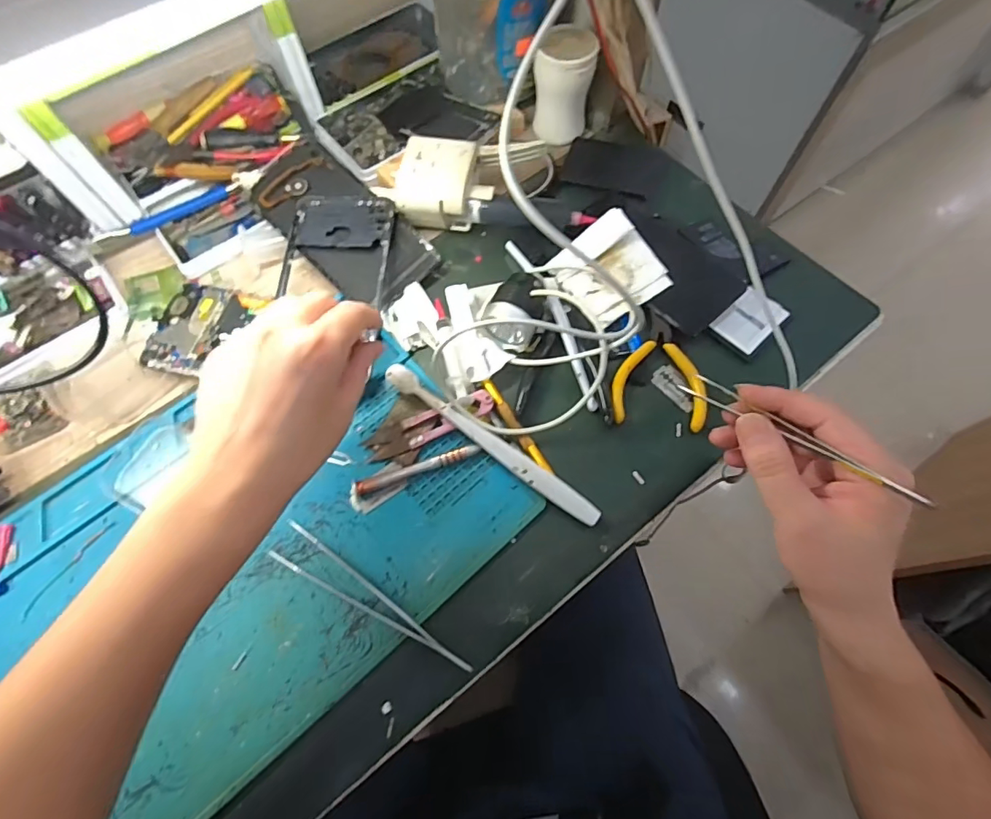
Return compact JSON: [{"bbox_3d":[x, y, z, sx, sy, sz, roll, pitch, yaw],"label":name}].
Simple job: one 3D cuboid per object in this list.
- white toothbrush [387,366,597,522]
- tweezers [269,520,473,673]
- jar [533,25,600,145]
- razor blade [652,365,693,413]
[{"bbox_3d":[-0.005,0.024,0.366,0.183,0.017,0.016,34,71,15],"label":"white toothbrush"},{"bbox_3d":[-0.083,0.125,0.325,0.151,0.011,0.025,31,70,14],"label":"tweezers"},{"bbox_3d":[0.062,-0.297,0.463,0.051,0.093,0.044,5,66,4],"label":"jar"},{"bbox_3d":[0.140,-0.017,0.392,0.020,0.004,0.040,-37,65,-7],"label":"razor blade"}]

